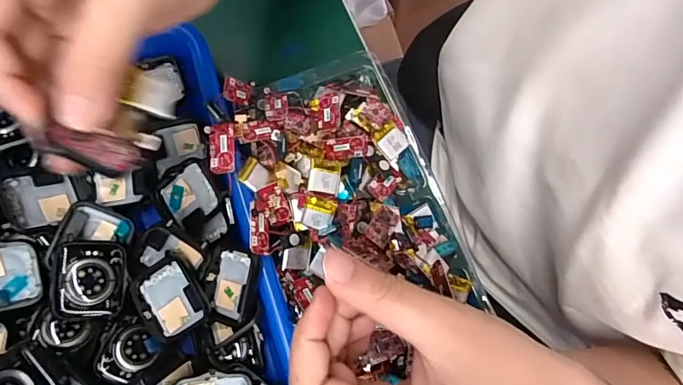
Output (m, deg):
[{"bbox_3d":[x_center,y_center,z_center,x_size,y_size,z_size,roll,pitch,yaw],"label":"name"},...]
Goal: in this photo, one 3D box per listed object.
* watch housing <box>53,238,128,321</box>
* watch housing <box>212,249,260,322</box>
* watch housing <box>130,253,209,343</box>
[{"bbox_3d":[-0.135,0.046,0.252,0.033,0.008,0.040,5,81,-21],"label":"watch housing"},{"bbox_3d":[-0.058,0.051,0.261,0.033,0.011,0.036,1,80,42],"label":"watch housing"},{"bbox_3d":[-0.095,0.058,0.259,0.035,0.010,0.041,-30,79,-6],"label":"watch housing"}]

